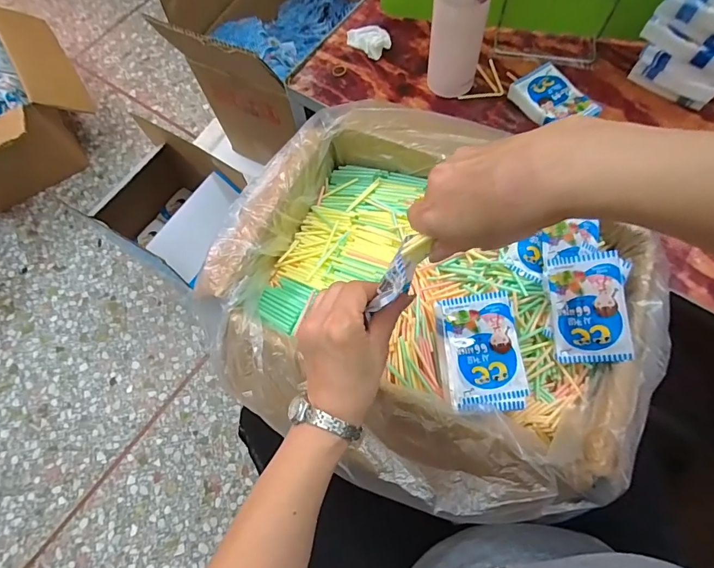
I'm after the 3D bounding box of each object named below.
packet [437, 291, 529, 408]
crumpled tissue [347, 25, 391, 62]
[{"bbox_3d":[0.124,0.064,0.422,0.073,0.020,0.118,-7,68,1],"label":"packet"},{"bbox_3d":[0.017,-0.384,0.657,0.056,0.027,0.068,-15,68,-2],"label":"crumpled tissue"}]

